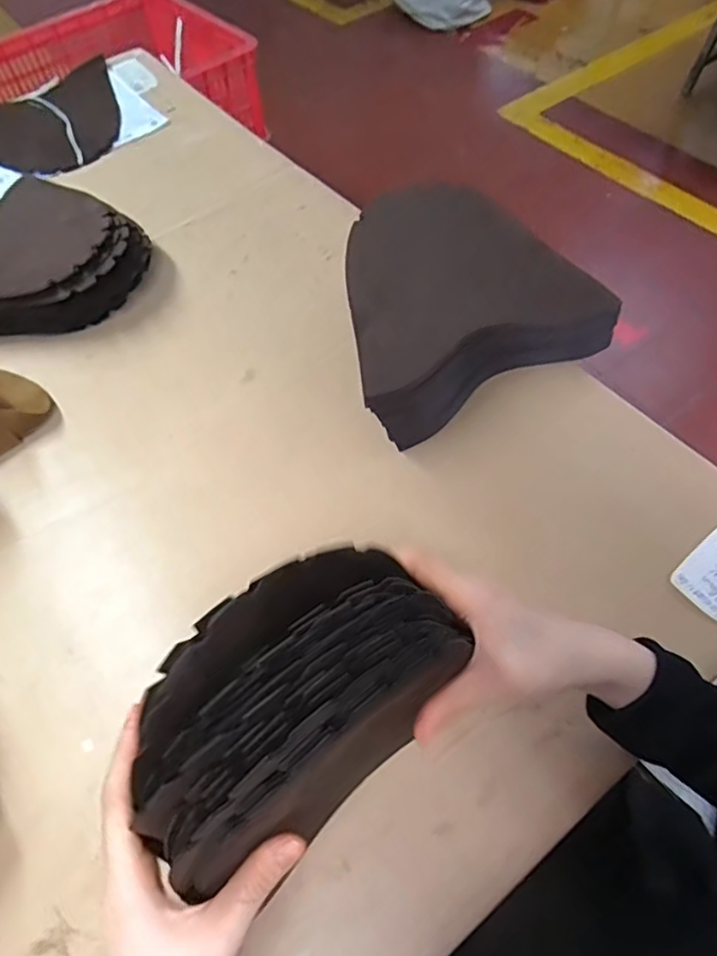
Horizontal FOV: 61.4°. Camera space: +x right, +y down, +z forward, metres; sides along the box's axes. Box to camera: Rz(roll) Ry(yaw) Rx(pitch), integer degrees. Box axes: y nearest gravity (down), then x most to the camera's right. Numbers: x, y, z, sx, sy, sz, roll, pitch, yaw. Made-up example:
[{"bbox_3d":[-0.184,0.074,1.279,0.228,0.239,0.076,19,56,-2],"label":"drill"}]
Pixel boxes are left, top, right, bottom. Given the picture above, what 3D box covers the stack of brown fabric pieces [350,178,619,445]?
[{"bbox_3d":[0.086,-0.173,0.573,0.237,0.101,0.196,-27,61,-14],"label":"stack of brown fabric pieces"}]

